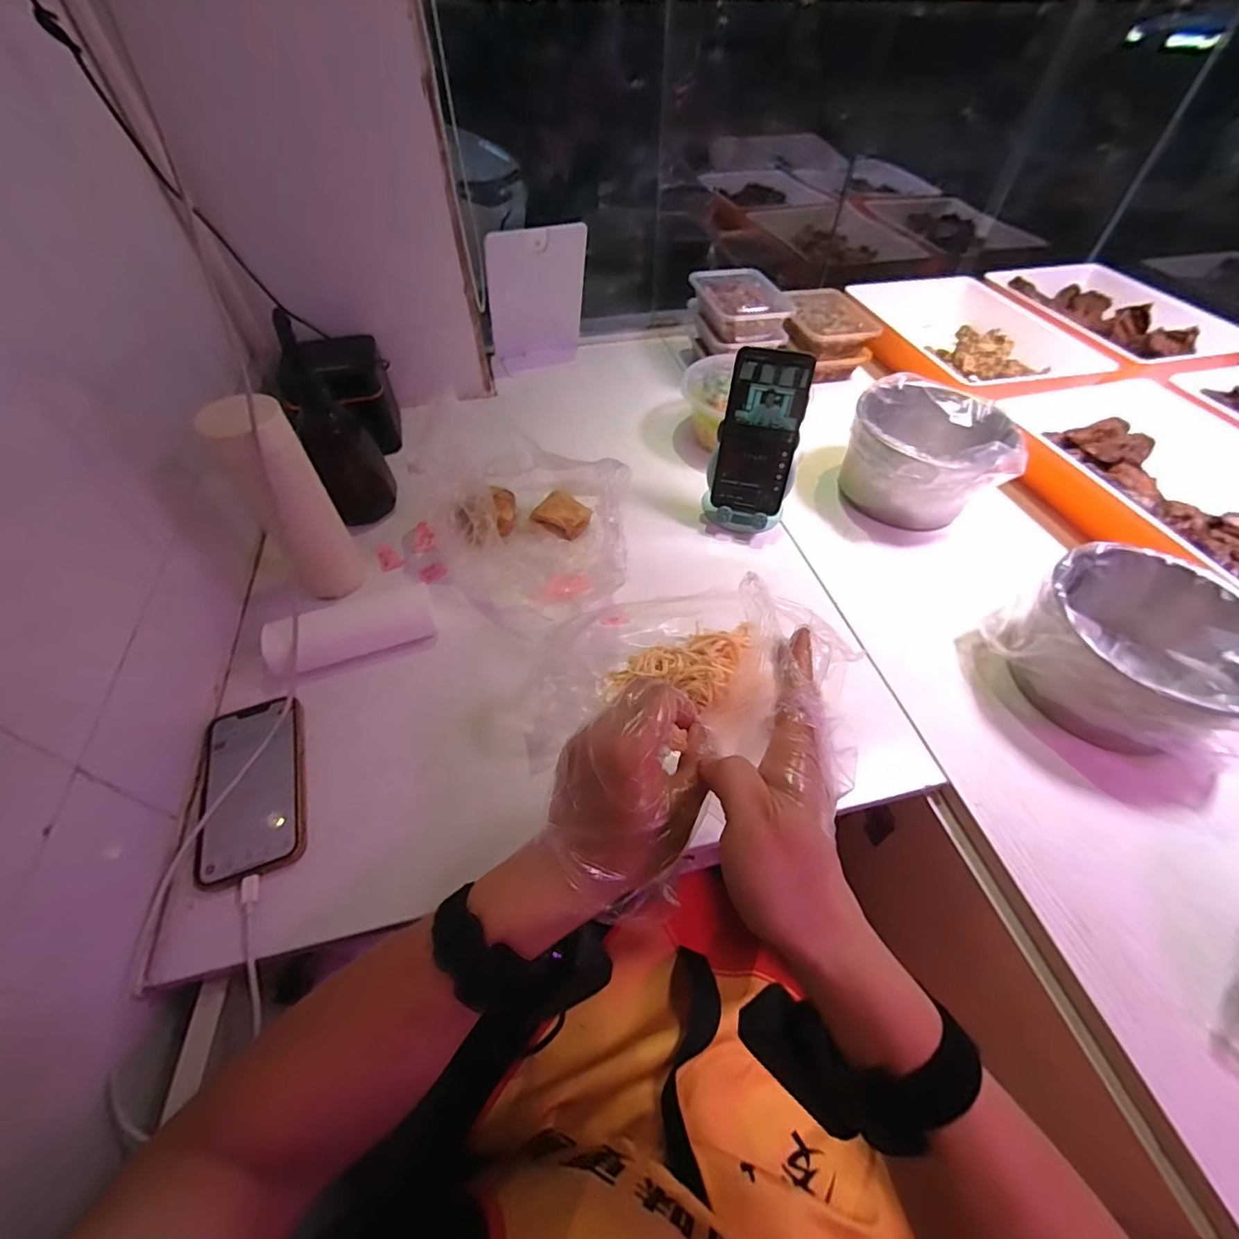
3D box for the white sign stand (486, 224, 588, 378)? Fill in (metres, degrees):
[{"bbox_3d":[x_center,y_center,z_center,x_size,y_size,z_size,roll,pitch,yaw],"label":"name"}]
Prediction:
[{"bbox_3d":[-0.130,-0.491,0.825,0.146,0.213,0.013,-12,63,-16],"label":"white sign stand"}]

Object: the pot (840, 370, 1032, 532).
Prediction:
[{"bbox_3d":[0.359,-0.195,0.623,0.163,0.114,0.182,18,53,13],"label":"pot"}]

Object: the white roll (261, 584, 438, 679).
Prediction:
[{"bbox_3d":[-0.253,0.013,0.502,0.145,0.053,0.050,-20,54,-16],"label":"white roll"}]

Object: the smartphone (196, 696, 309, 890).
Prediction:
[{"bbox_3d":[-0.291,0.130,0.421,0.073,0.014,0.146,-19,56,-12],"label":"smartphone"}]

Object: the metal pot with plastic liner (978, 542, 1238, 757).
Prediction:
[{"bbox_3d":[0.449,0.027,0.457,0.176,0.090,0.178,0,52,-1],"label":"metal pot with plastic liner"}]

